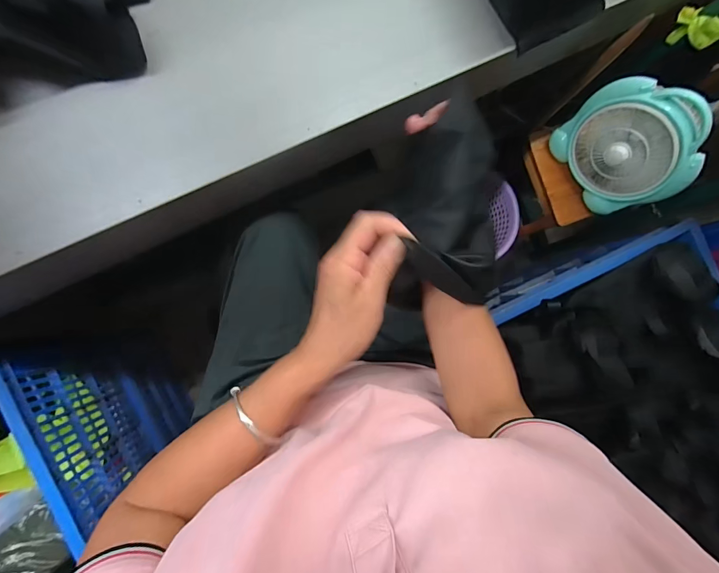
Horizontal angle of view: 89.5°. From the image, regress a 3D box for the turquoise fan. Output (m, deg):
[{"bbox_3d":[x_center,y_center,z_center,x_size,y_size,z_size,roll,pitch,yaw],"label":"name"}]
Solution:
[{"bbox_3d":[0.519,-0.271,0.715,0.085,0.221,0.234,-25,91,-10],"label":"turquoise fan"}]

